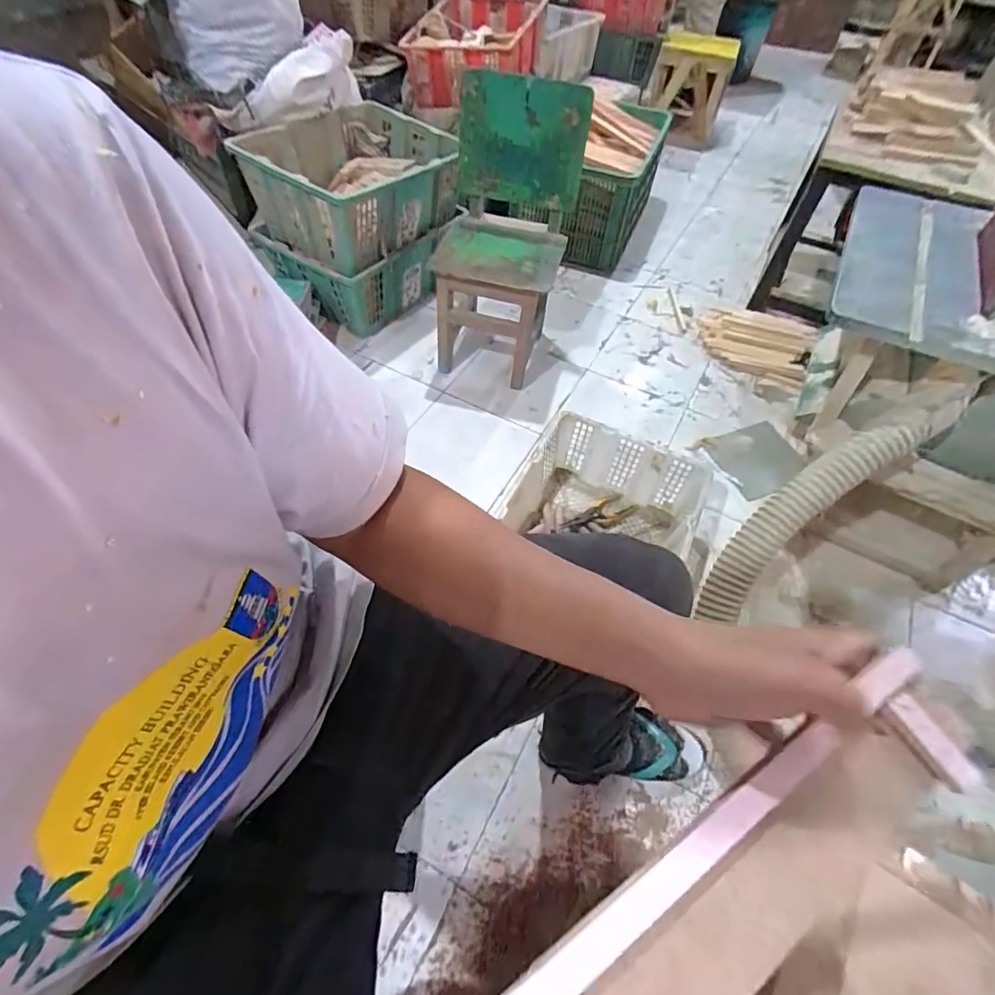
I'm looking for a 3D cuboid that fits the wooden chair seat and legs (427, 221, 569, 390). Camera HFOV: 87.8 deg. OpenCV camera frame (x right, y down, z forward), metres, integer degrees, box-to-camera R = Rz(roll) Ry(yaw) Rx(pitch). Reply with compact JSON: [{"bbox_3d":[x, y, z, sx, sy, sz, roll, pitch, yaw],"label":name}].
[{"bbox_3d":[-0.003,-0.512,1.362,0.291,0.302,0.309,10,54,4],"label":"wooden chair seat and legs"}]

